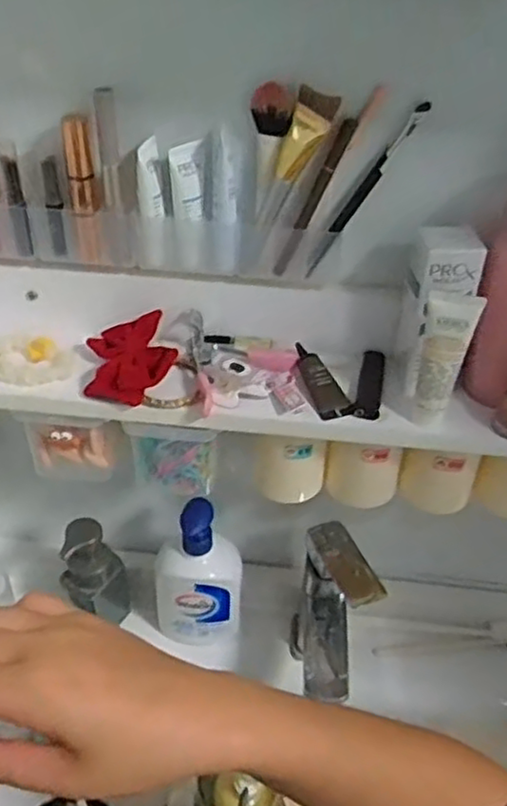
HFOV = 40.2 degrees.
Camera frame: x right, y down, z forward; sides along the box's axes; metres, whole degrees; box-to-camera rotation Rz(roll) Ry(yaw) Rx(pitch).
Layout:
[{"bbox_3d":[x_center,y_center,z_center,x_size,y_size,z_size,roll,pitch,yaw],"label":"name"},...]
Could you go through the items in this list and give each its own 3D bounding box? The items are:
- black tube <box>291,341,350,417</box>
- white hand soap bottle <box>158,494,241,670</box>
[{"bbox_3d":[0.048,-0.019,0.539,0.030,0.012,0.074,-14,56,-20],"label":"black tube"},{"bbox_3d":[-0.055,0.187,0.698,0.084,0.201,0.051,2,39,-2],"label":"white hand soap bottle"}]

